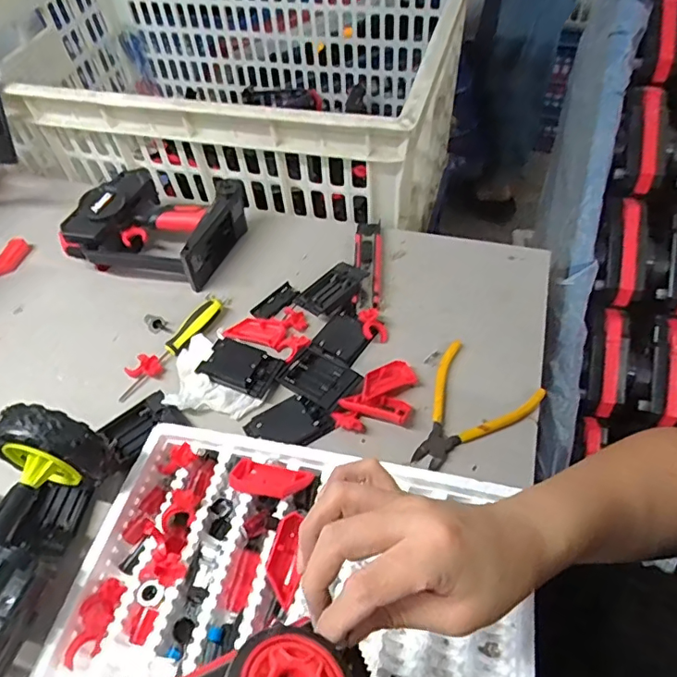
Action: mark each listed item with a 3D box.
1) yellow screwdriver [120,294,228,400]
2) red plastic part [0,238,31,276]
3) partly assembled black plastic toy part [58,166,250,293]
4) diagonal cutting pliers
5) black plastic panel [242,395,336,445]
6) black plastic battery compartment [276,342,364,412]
[{"bbox_3d":[-0.181,0.004,0.588,0.024,0.017,0.167,24,56,22],"label":"yellow screwdriver"},{"bbox_3d":[-0.440,-0.106,0.696,0.038,0.009,0.069,7,52,10],"label":"red plastic part"},{"bbox_3d":[-0.226,-0.137,0.665,0.190,0.083,0.148,12,53,14],"label":"partly assembled black plastic toy part"},{"bbox_3d":[0.122,0.071,0.522,0.104,0.015,0.136,36,62,29],"label":"diagonal cutting pliers"},{"bbox_3d":[-0.049,0.086,0.519,0.075,0.010,0.053,-29,54,-18],"label":"black plastic panel"},{"bbox_3d":[-0.021,0.039,0.546,0.079,0.015,0.058,28,58,25],"label":"black plastic battery compartment"}]

